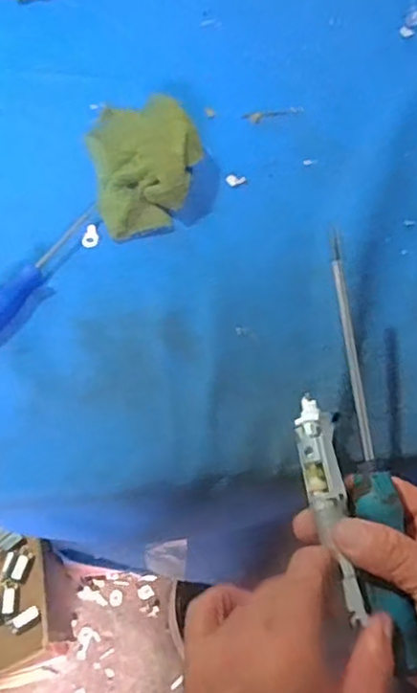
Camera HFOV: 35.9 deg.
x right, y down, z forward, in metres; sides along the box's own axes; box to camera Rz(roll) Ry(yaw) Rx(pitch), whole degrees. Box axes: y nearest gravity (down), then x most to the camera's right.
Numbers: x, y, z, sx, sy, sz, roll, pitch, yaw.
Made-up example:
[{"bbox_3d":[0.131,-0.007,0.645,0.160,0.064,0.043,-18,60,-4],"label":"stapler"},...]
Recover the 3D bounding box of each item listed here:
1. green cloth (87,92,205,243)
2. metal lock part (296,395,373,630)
[{"bbox_3d":[-0.048,-0.150,0.491,0.084,0.039,0.134,-9,61,-10],"label":"green cloth"},{"bbox_3d":[0.065,0.083,0.347,0.020,0.012,0.117,-8,69,-7],"label":"metal lock part"}]

